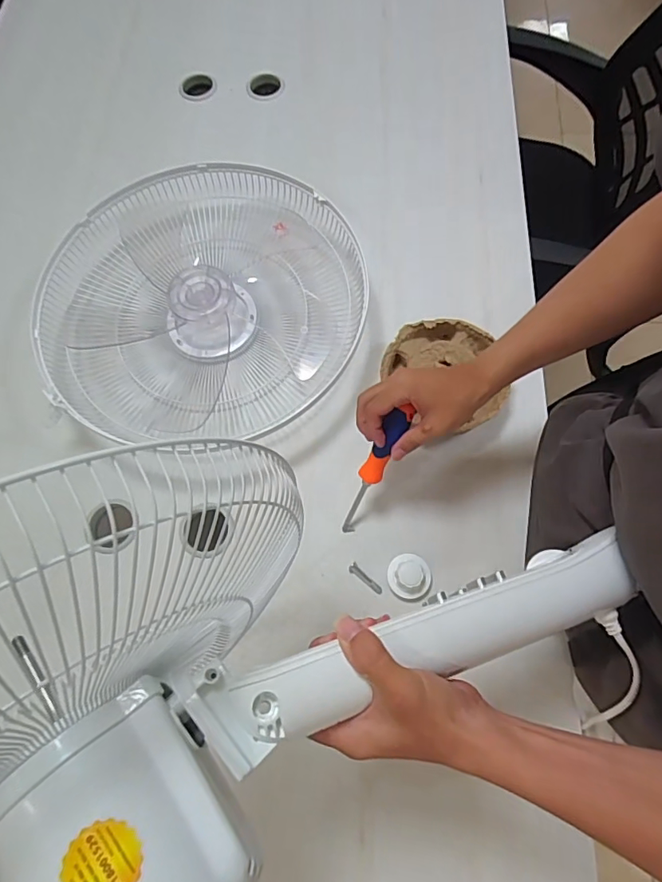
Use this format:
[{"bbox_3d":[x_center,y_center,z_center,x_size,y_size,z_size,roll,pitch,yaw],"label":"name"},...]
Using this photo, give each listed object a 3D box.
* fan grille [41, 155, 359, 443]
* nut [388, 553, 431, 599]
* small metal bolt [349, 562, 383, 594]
[{"bbox_3d":[-0.174,-0.200,0.706,0.428,0.079,0.397,-8,70,0],"label":"fan grille"},{"bbox_3d":[0.093,0.159,0.586,0.050,0.024,0.051,-1,70,2],"label":"nut"},{"bbox_3d":[0.042,0.167,0.598,0.048,0.007,0.012,41,77,15],"label":"small metal bolt"}]

